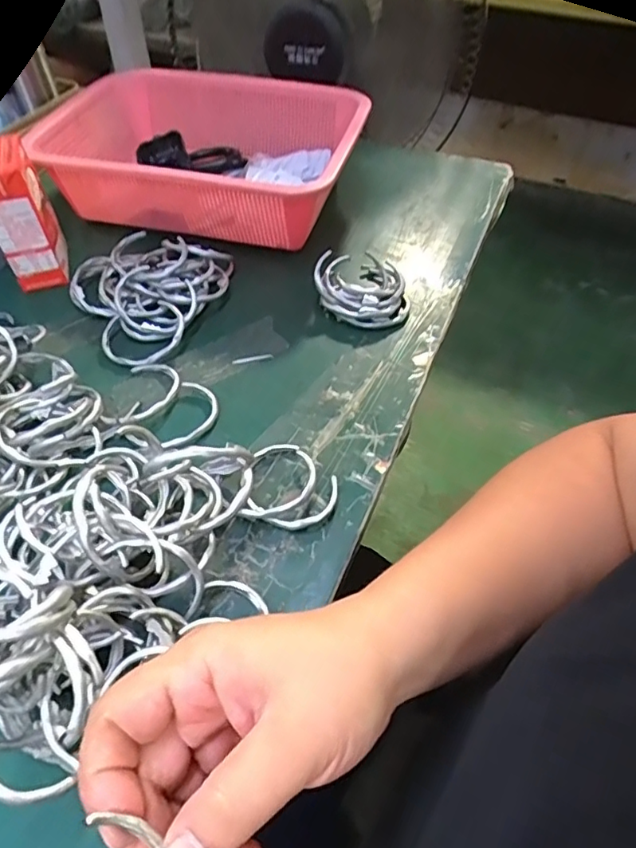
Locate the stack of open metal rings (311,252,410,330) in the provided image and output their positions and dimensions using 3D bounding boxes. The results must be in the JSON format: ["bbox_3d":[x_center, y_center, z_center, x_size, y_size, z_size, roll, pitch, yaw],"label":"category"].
[{"bbox_3d":[0.039,-0.120,0.478,0.082,0.032,0.076,8,51,6],"label":"stack of open metal rings"}]

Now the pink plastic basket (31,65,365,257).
[{"bbox_3d":[-0.110,-0.266,0.558,0.296,0.094,0.189,12,51,9],"label":"pink plastic basket"}]

